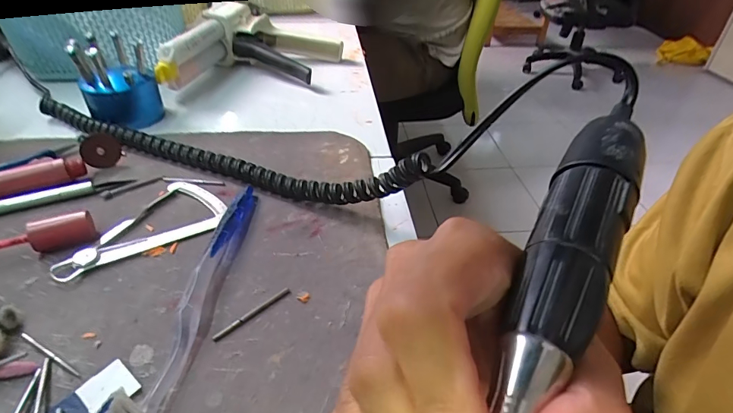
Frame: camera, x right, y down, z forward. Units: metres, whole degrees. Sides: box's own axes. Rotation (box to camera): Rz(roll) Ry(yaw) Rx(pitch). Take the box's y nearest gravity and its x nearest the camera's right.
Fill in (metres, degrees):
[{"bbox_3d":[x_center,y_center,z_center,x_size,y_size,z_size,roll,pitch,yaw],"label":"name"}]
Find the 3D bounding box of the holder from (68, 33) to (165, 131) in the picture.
[{"bbox_3d":[-0.211,-0.107,0.365,0.050,0.062,0.051,6,38,4],"label":"holder"}]

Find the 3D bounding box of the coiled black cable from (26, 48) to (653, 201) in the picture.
[{"bbox_3d":[-0.071,-0.043,0.296,0.432,0.081,0.047,3,35,25],"label":"coiled black cable"}]

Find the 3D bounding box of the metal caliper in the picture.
[{"bbox_3d":[-0.127,0.016,0.257,0.053,0.005,0.095,17,40,17],"label":"metal caliper"}]

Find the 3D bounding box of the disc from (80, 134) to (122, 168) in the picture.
[{"bbox_3d":[-0.193,-0.041,0.310,0.025,0.026,0.004,9,21,-32],"label":"disc"}]

